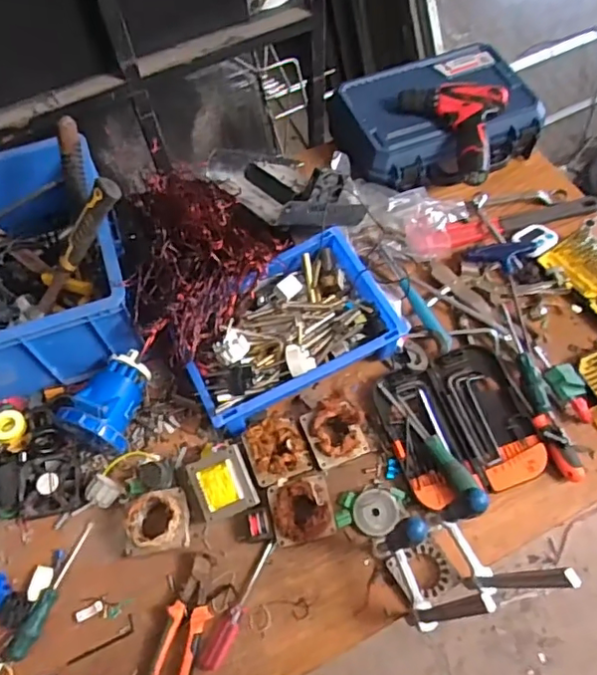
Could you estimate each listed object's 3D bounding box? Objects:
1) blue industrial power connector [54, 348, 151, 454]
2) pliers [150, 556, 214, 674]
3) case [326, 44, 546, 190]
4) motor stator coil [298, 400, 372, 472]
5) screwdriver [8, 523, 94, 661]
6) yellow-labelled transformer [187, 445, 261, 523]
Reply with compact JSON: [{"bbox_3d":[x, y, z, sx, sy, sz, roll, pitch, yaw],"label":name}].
[{"bbox_3d":[-0.261,0.083,0.797,0.088,0.076,0.137,19,63,13],"label":"blue industrial power connector"},{"bbox_3d":[-0.149,0.378,0.710,0.055,0.039,0.180,12,61,9],"label":"pliers"},{"bbox_3d":[0.256,-0.412,1.057,0.354,0.089,0.271,-15,61,-6],"label":"case"},{"bbox_3d":[0.056,0.135,0.811,0.092,0.055,0.093,-20,61,-9],"label":"motor stator coil"},{"bbox_3d":[-0.324,0.331,0.737,0.026,0.020,0.175,17,62,11],"label":"screwdriver"},{"bbox_3d":[-0.104,0.204,0.773,0.081,0.061,0.086,-18,61,-8],"label":"yellow-labelled transformer"}]

